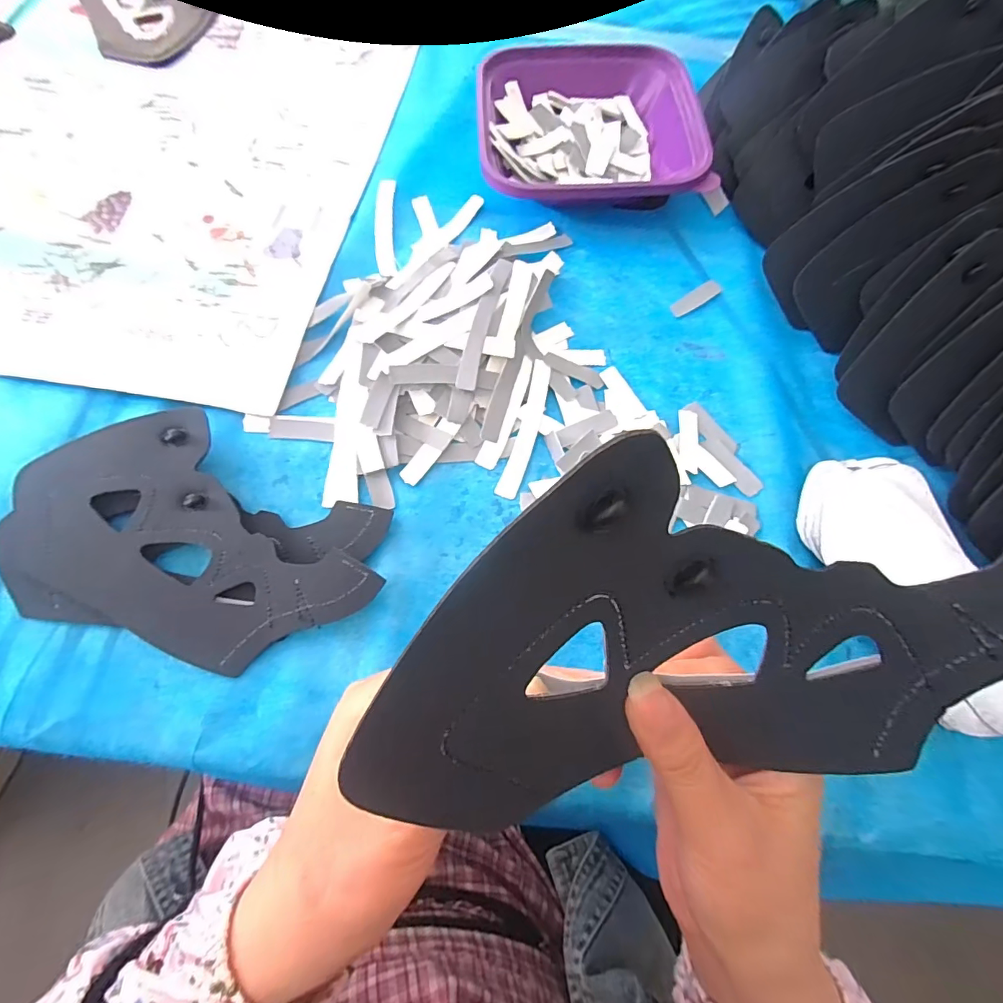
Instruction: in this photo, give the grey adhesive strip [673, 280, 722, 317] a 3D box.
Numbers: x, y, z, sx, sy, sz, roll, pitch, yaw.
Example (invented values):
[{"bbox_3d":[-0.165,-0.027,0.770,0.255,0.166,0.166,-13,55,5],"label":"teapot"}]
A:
[{"bbox_3d":[0.154,-0.161,0.362,0.046,0.004,0.014,-32,74,-14],"label":"grey adhesive strip"}]

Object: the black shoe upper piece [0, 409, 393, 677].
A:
[{"bbox_3d":[-0.184,0.020,0.269,0.223,0.025,0.125,14,69,2],"label":"black shoe upper piece"}]

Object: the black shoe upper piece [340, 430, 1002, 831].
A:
[{"bbox_3d":[0.066,0.044,0.135,0.205,0.029,0.116,0,107,-8],"label":"black shoe upper piece"}]

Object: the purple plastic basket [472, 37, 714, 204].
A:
[{"bbox_3d":[0.072,-0.325,0.400,0.184,0.045,0.172,-1,69,-3],"label":"purple plastic basket"}]

